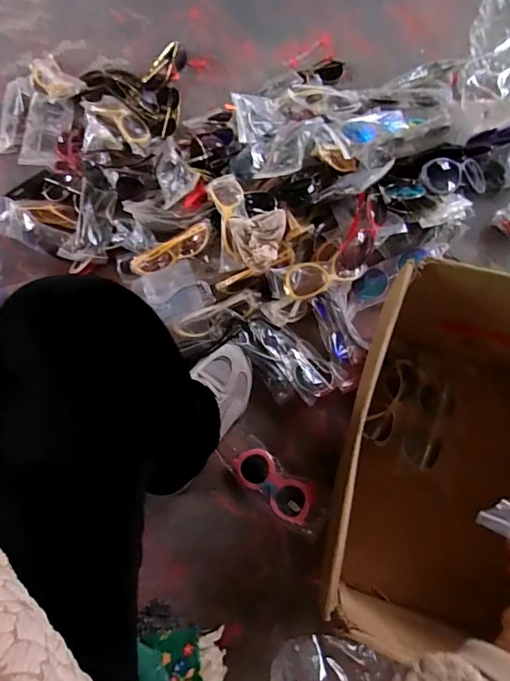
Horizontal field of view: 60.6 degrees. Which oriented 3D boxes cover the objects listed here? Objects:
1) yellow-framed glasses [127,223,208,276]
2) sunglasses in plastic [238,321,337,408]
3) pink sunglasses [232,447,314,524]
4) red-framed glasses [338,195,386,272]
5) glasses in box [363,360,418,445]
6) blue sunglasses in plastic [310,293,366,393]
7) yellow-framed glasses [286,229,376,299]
[{"bbox_3d":[-0.144,-0.152,0.749,0.148,0.032,0.029,-24,69,11],"label":"yellow-framed glasses"},{"bbox_3d":[0.048,0.032,0.704,0.095,0.037,0.165,-36,72,-8],"label":"sunglasses in plastic"},{"bbox_3d":[0.028,0.217,0.658,0.132,0.031,0.064,32,76,14],"label":"pink sunglasses"},{"bbox_3d":[0.173,-0.174,0.706,0.048,0.033,0.123,22,85,11],"label":"red-framed glasses"},{"bbox_3d":[0.207,0.091,0.662,0.046,0.025,0.143,29,76,13],"label":"glasses in box"},{"bbox_3d":[0.140,0.000,0.711,0.054,0.035,0.156,-16,71,-1],"label":"blue sunglasses in plastic"},{"bbox_3d":[0.123,-0.120,0.719,0.162,0.049,0.066,-23,102,2],"label":"yellow-framed glasses"}]

